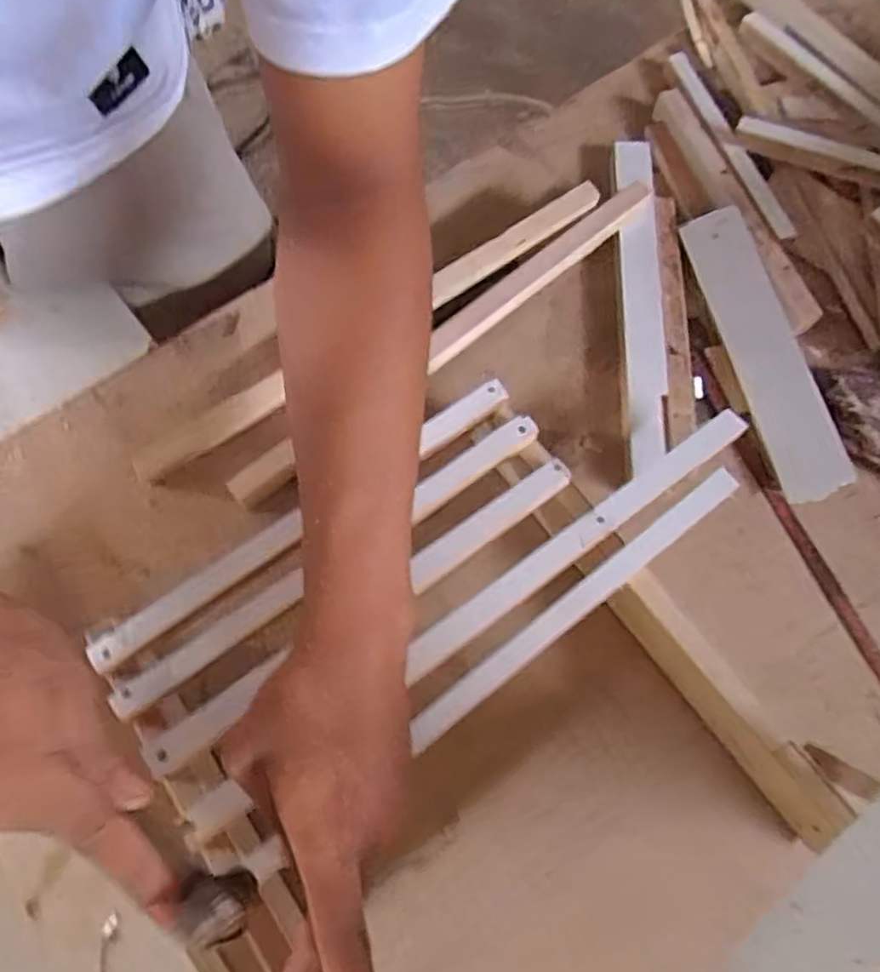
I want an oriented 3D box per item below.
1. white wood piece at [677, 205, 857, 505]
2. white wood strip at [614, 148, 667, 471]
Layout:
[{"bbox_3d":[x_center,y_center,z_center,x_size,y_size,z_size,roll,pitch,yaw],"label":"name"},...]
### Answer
[{"bbox_3d":[0.244,-0.110,0.519,0.048,0.014,0.251,-21,65,20],"label":"white wood piece"},{"bbox_3d":[0.157,-0.153,0.532,0.030,0.012,0.312,4,69,-1],"label":"white wood strip"}]

